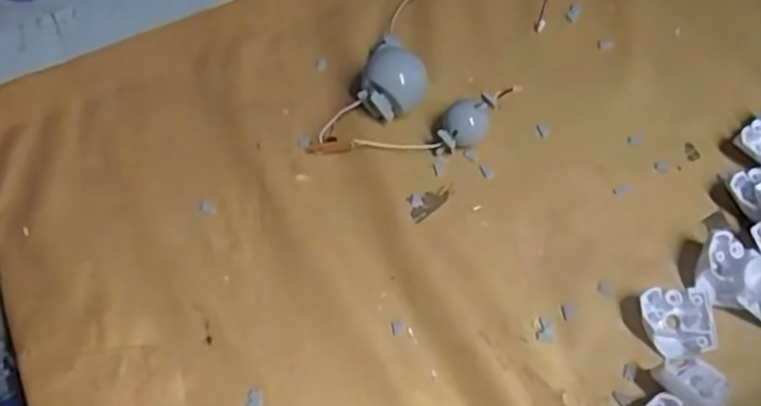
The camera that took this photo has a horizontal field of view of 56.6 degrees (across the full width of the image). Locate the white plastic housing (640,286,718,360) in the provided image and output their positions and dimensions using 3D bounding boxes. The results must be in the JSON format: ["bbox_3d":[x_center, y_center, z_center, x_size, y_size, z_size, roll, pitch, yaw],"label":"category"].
[{"bbox_3d":[0.139,0.056,0.331,0.031,0.015,0.030,-5,61,-1],"label":"white plastic housing"}]

